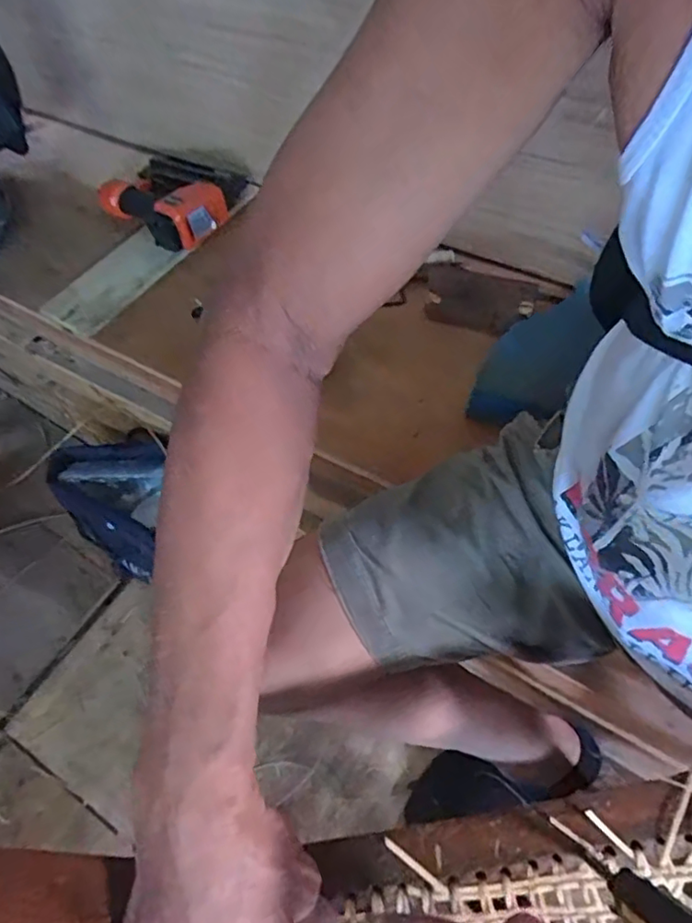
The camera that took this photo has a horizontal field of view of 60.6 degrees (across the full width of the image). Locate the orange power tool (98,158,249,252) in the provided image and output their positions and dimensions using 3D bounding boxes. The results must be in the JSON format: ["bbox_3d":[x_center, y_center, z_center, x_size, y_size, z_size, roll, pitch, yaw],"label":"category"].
[{"bbox_3d":[-0.243,-0.392,0.849,0.165,0.066,0.191,-41,65,-19],"label":"orange power tool"}]

